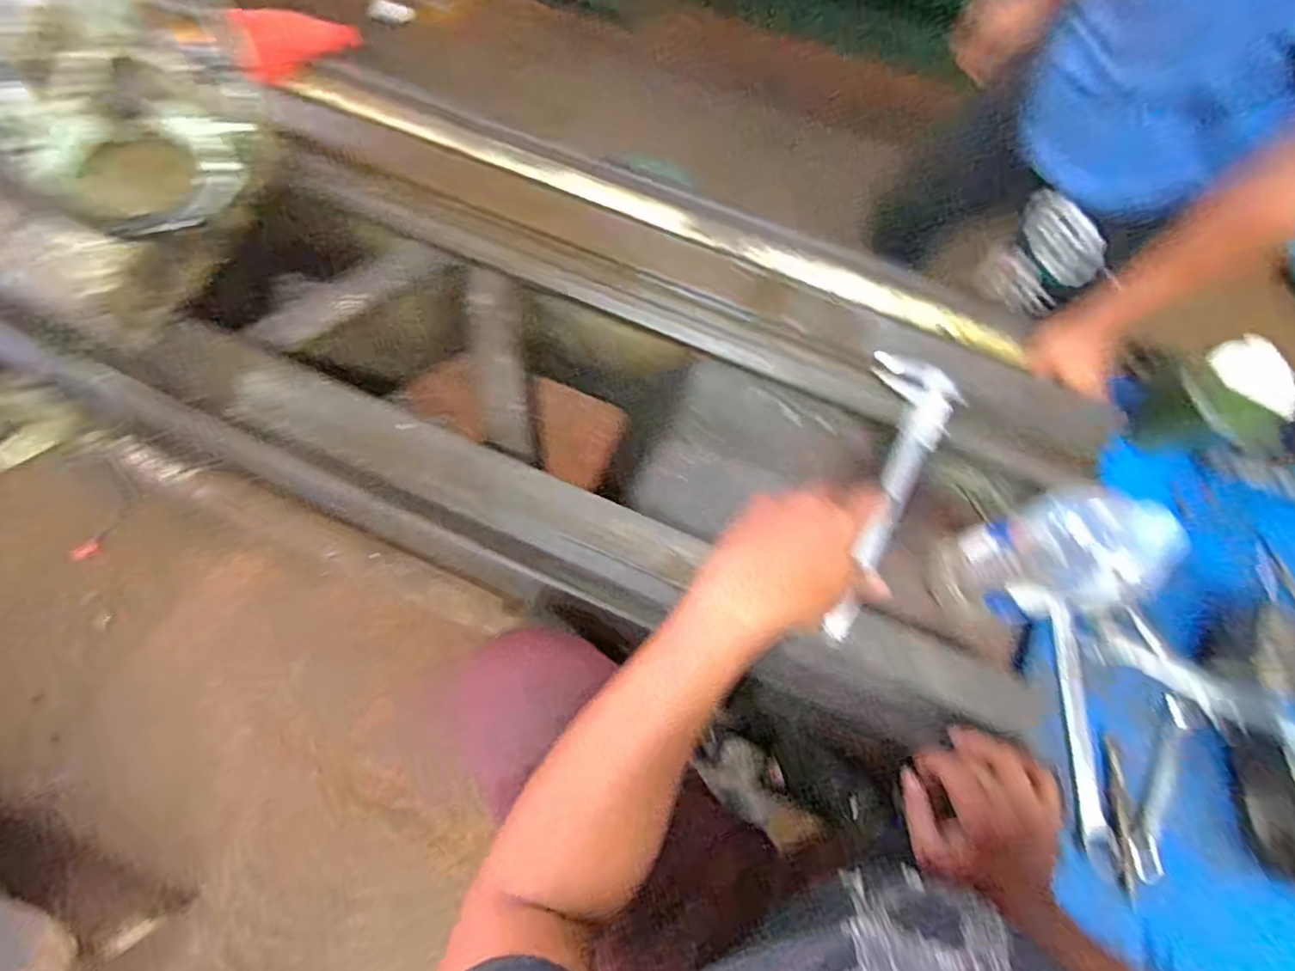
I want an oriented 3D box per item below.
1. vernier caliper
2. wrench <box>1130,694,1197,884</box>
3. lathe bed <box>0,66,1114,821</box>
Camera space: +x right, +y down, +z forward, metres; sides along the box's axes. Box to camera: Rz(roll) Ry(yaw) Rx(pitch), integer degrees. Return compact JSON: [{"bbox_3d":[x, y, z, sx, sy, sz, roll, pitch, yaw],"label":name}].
[{"bbox_3d":[0.227,0.010,0.637,0.083,0.022,0.288,20,80,6],"label":"vernier caliper"},{"bbox_3d":[0.545,0.317,0.691,0.029,0.017,0.189,24,78,7],"label":"wrench"},{"bbox_3d":[-0.070,-0.141,0.750,1.135,0.163,0.512,24,78,7],"label":"lathe bed"}]

